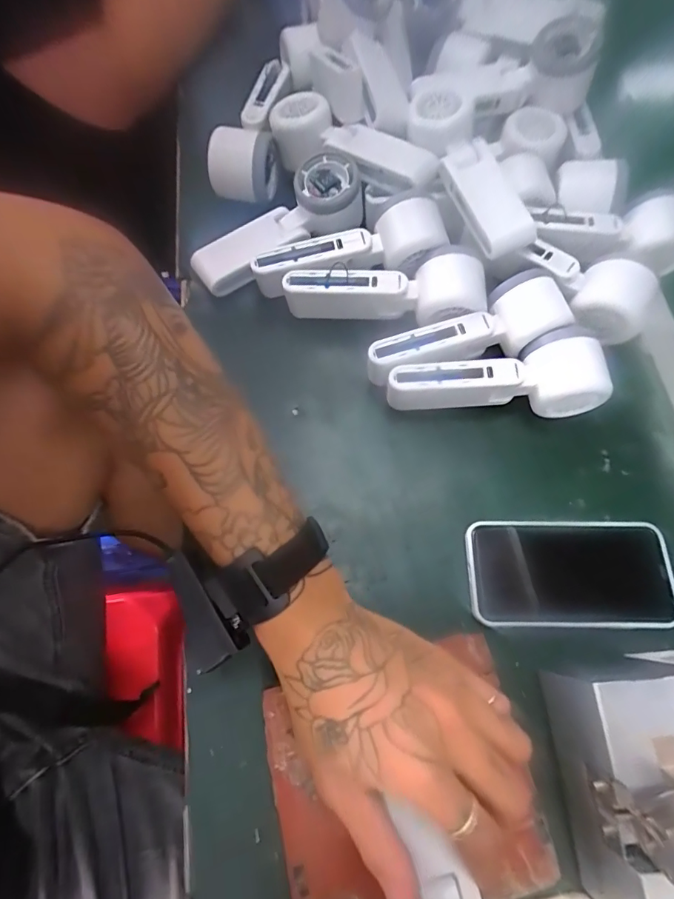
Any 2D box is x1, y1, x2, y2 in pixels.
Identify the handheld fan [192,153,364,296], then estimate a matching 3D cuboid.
[{"bbox_3d":[-0.053,-0.199,0.412,0.163,0.056,0.055,-28,73,-11],"label":"handheld fan"}]

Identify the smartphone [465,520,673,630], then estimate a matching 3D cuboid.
[{"bbox_3d":[0.169,0.090,0.338,0.145,0.013,0.075,1,70,-1],"label":"smartphone"}]

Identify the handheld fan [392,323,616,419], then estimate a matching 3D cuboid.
[{"bbox_3d":[0.122,-0.056,0.366,0.159,0.063,0.051,-3,70,-2],"label":"handheld fan"}]

